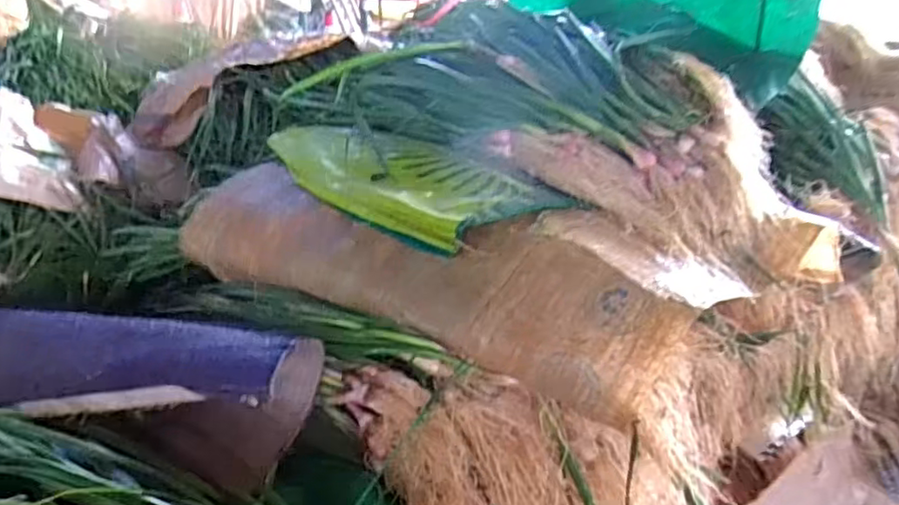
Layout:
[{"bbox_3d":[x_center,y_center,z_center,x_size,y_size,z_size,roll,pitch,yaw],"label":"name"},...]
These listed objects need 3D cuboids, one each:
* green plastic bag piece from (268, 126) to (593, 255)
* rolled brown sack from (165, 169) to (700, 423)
[{"bbox_3d":[-0.075,-0.090,0.676,0.417,0.043,0.147,24,32,37],"label":"green plastic bag piece"},{"bbox_3d":[-0.058,0.005,0.600,0.567,0.105,0.116,19,29,30],"label":"rolled brown sack"}]

